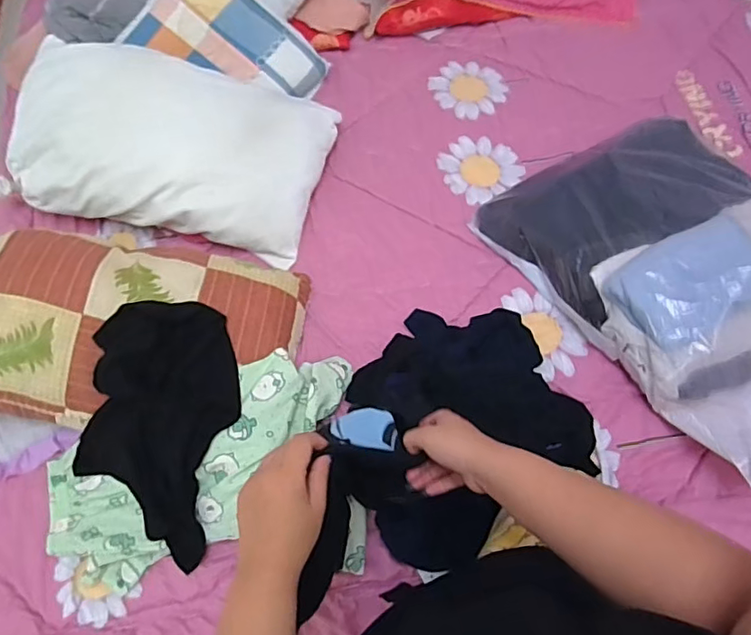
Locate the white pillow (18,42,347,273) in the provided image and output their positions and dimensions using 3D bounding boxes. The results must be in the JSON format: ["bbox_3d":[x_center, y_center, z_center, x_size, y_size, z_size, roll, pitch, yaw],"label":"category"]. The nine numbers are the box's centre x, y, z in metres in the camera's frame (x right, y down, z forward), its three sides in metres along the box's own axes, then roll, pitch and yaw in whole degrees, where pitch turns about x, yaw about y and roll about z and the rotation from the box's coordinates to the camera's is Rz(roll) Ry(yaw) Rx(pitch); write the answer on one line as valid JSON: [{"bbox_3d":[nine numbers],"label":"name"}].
[{"bbox_3d":[-0.400,-0.348,1.051,0.571,0.214,0.347,10,65,9],"label":"white pillow"}]

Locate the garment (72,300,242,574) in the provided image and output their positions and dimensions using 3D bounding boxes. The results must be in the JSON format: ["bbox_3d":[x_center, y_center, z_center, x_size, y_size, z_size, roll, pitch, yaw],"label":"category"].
[{"bbox_3d":[-0.337,0.158,0.850,0.250,0.144,0.362,15,66,12],"label":"garment"}]

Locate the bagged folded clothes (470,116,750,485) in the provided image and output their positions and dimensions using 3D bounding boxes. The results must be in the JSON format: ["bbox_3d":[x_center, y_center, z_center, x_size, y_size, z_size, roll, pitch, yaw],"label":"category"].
[{"bbox_3d":[0.532,-0.092,0.893,0.424,0.192,0.624,-29,65,-10],"label":"bagged folded clothes"}]

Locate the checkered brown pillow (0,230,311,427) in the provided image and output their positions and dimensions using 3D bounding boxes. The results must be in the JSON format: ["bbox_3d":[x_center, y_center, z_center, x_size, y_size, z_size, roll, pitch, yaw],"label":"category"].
[{"bbox_3d":[-0.429,0.006,0.904,0.584,0.161,0.319,-1,64,4],"label":"checkered brown pillow"}]

